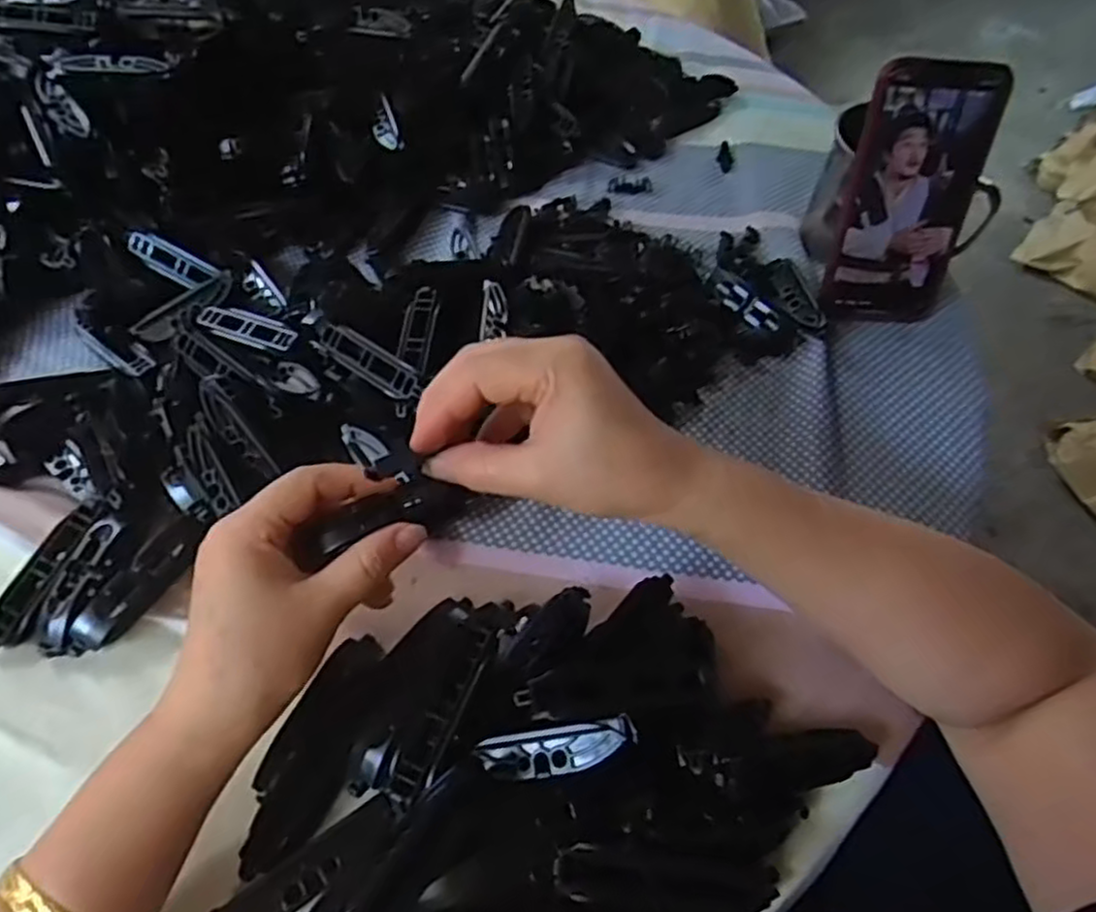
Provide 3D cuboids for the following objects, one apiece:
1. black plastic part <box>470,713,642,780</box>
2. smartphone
[{"bbox_3d":[0.003,0.120,0.298,0.066,0.009,0.018,-18,53,16],"label":"black plastic part"},{"bbox_3d":[0.228,-0.163,0.465,0.077,0.159,0.017,6,31,7],"label":"smartphone"}]

